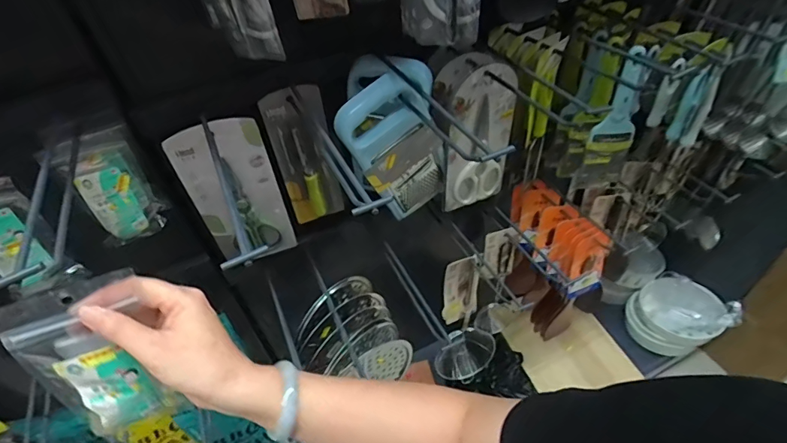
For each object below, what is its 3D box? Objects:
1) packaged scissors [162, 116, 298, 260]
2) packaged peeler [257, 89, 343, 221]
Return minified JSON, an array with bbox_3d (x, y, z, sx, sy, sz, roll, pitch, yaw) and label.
[{"bbox_3d":[-0.236,-0.037,0.666,0.121,0.259,0.024,-19,47,-12],"label":"packaged scissors"},{"bbox_3d":[-0.141,-0.097,0.705,0.090,0.252,0.018,-12,46,-6],"label":"packaged peeler"}]

